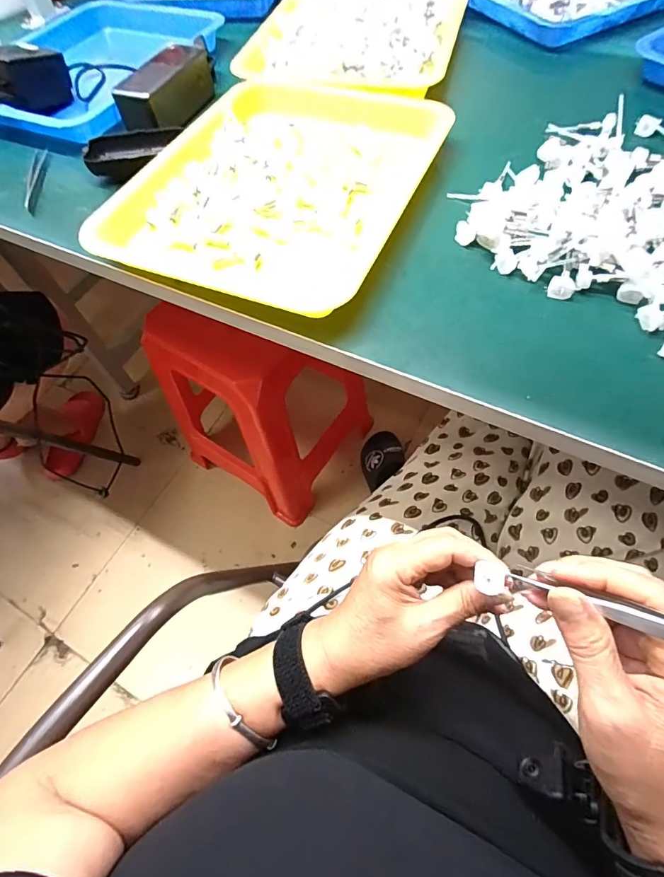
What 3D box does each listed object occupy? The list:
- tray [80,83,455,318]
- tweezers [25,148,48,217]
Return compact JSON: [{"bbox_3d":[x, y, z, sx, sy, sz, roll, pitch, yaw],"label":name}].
[{"bbox_3d":[-0.050,-0.254,0.427,0.250,0.031,0.296,21,65,14],"label":"tray"},{"bbox_3d":[-0.328,-0.283,0.477,0.014,0.011,0.114,-10,61,-1],"label":"tweezers"}]

